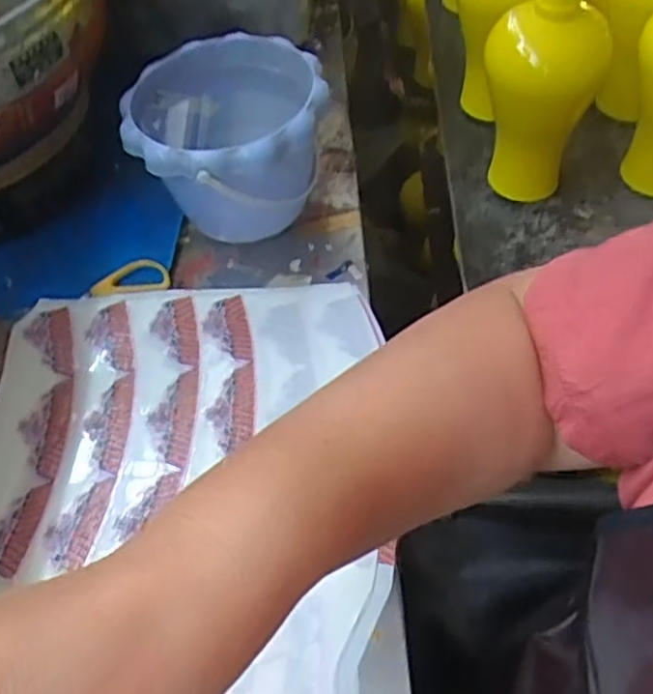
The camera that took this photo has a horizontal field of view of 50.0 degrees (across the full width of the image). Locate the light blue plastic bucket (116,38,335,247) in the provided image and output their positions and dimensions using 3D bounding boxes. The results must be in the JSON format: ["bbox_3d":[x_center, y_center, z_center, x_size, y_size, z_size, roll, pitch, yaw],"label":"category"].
[{"bbox_3d":[-0.073,-0.151,0.554,0.142,0.117,0.144,-2,54,3],"label":"light blue plastic bucket"}]

